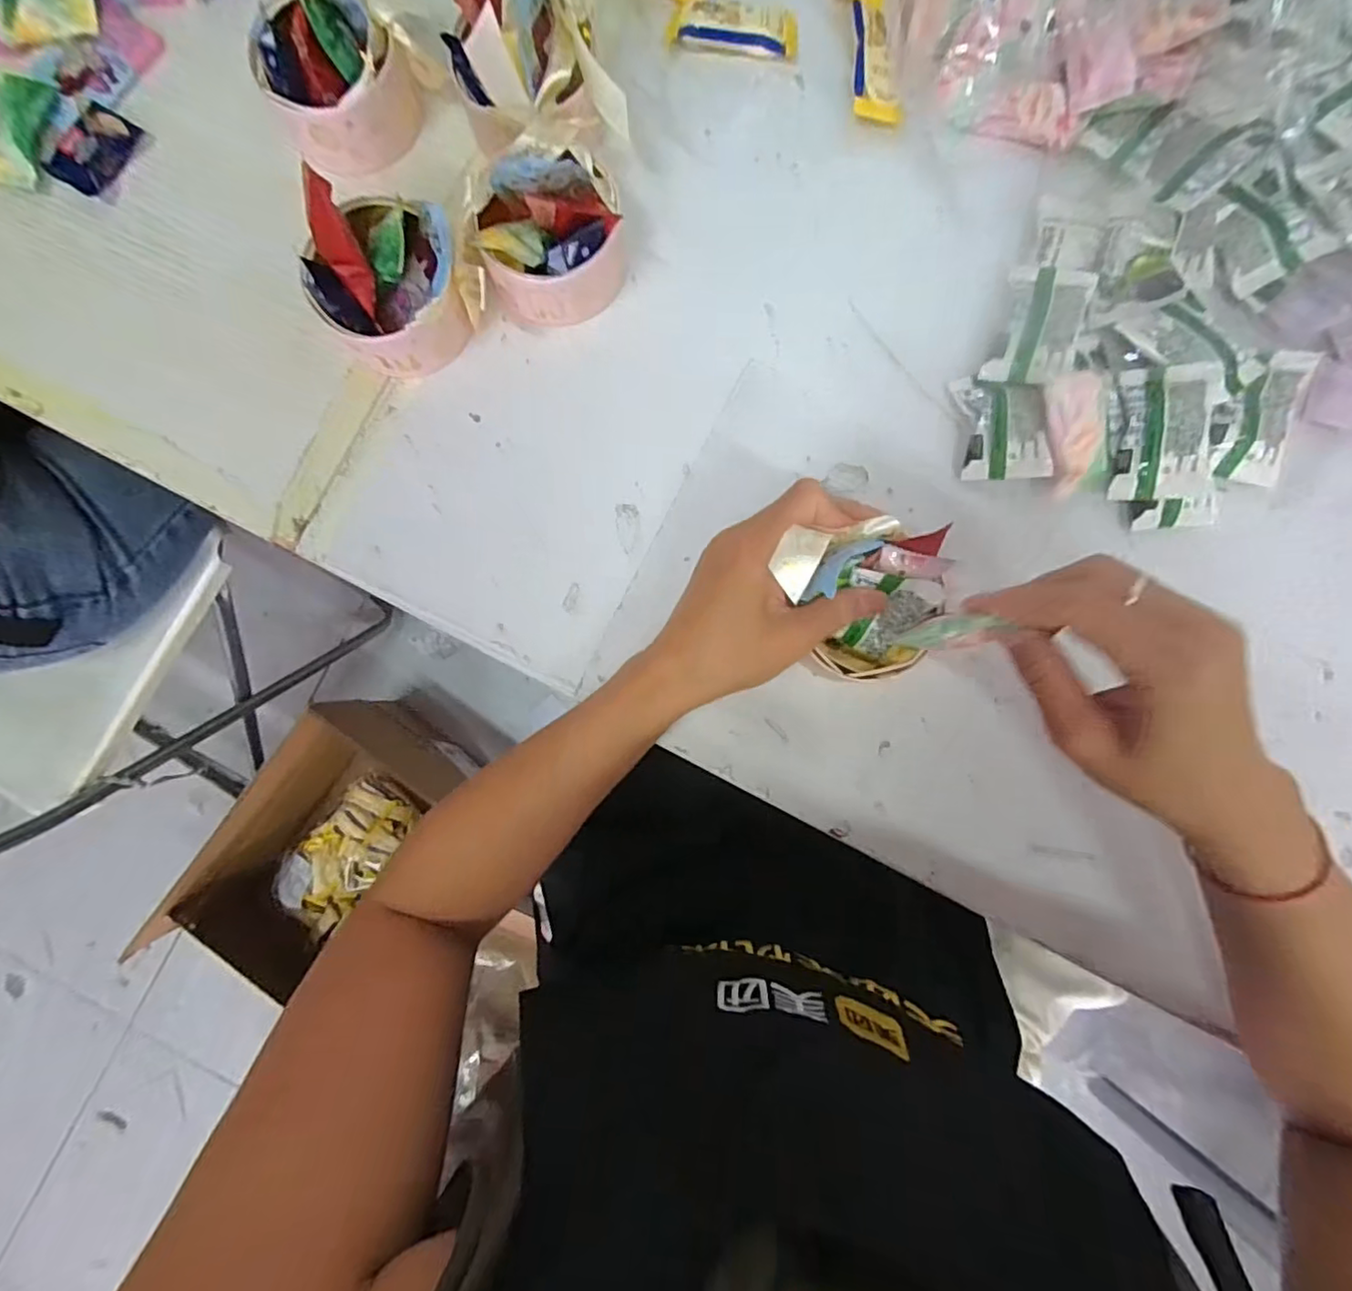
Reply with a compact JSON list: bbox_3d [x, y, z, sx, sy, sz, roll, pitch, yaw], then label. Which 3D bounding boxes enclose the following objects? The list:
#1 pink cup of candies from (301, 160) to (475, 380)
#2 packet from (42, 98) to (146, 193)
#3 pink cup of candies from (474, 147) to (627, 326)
[{"bbox_3d":[-0.160,-0.203,0.337,0.083,0.066,0.083,0,86,1],"label":"pink cup of candies"},{"bbox_3d":[-0.360,-0.307,0.377,0.029,0.012,0.053,33,87,3],"label":"packet"},{"bbox_3d":[-0.069,-0.228,0.336,0.075,0.070,0.070,0,86,1],"label":"pink cup of candies"}]

